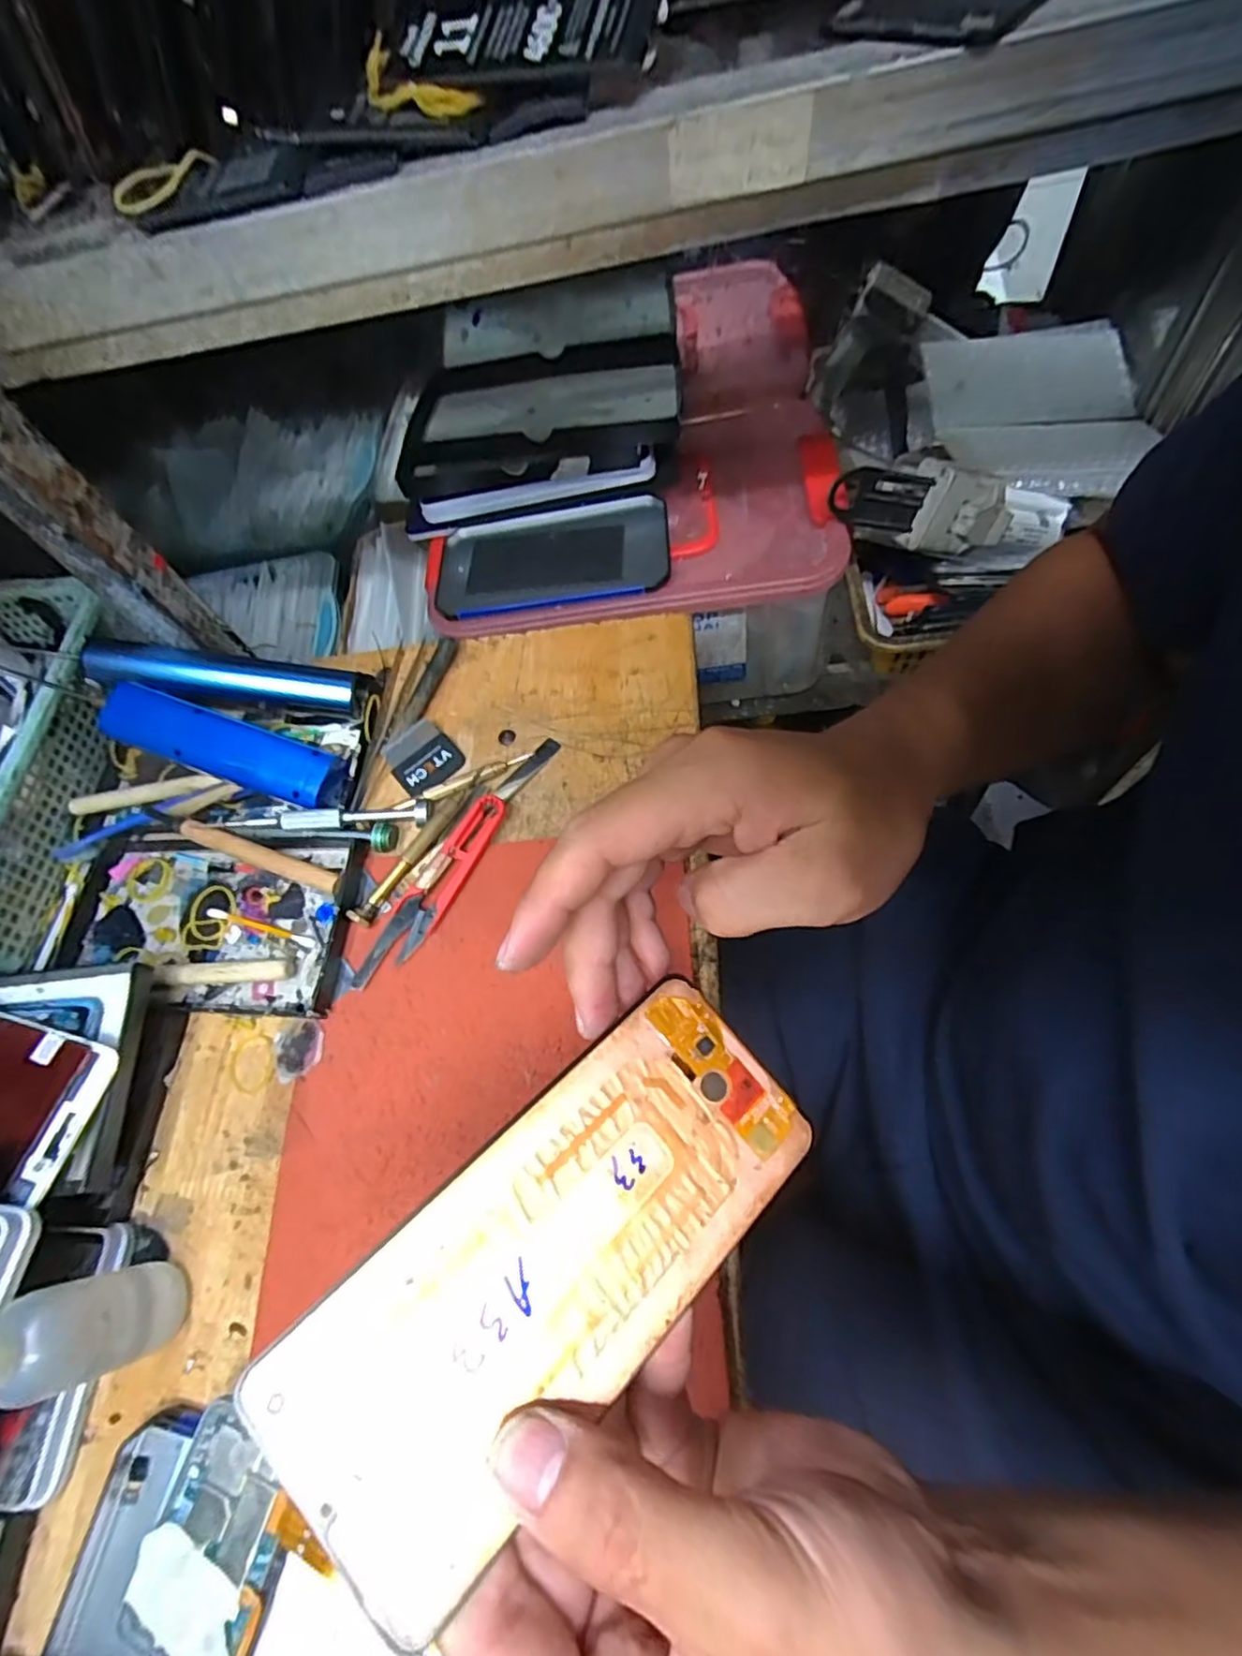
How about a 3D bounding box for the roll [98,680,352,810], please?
[{"bbox_3d":[-0.230,-0.046,0.391,0.135,0.033,0.036,20,64,-6],"label":"roll"}]

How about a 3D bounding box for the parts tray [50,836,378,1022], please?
[{"bbox_3d":[-0.237,0.049,0.376,0.178,0.022,0.098,1,65,11],"label":"parts tray"}]

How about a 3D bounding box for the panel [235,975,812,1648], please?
[{"bbox_3d":[-0.014,0.113,0.184,0.152,0.004,0.067,-36,78,-28],"label":"panel"}]

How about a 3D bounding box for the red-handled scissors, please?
[{"bbox_3d":[-0.100,0.032,0.358,0.024,0.012,0.119,24,71,19],"label":"red-handled scissors"}]

